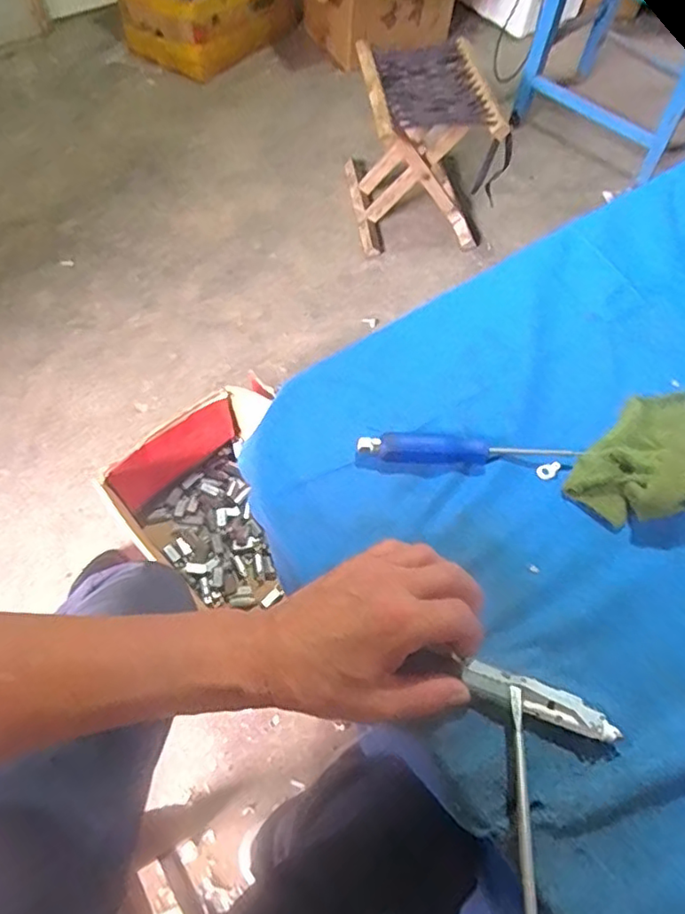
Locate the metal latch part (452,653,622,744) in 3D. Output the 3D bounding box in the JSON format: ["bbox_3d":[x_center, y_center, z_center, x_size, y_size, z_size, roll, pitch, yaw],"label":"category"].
[{"bbox_3d":[0.111,0.138,0.337,0.087,0.008,0.020,19,63,13],"label":"metal latch part"}]

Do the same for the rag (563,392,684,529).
[{"bbox_3d":[0.229,-0.002,0.418,0.086,0.039,0.137,41,67,17],"label":"rag"}]

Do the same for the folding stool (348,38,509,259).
[{"bbox_3d":[0.171,-0.708,1.376,0.280,0.301,0.317,-7,63,-7],"label":"folding stool"}]

